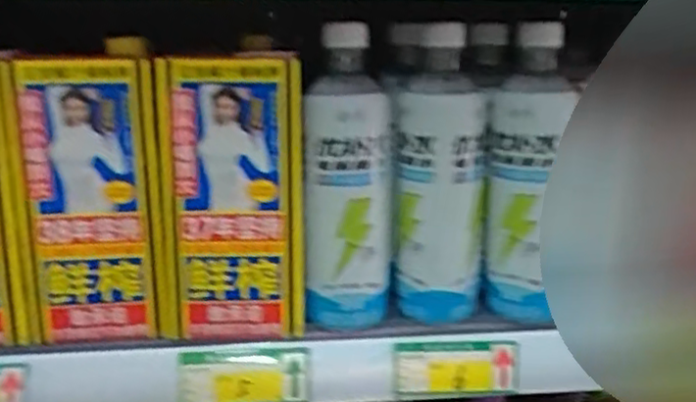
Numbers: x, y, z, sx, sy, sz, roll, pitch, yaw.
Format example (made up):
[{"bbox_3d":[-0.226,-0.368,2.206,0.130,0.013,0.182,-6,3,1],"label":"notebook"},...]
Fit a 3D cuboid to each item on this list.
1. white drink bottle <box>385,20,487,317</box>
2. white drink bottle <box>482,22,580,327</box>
[{"bbox_3d":[0.066,-0.015,0.514,0.069,0.214,0.066,2,15,7],"label":"white drink bottle"},{"bbox_3d":[0.121,-0.012,0.501,0.057,0.216,0.059,9,18,31],"label":"white drink bottle"}]

